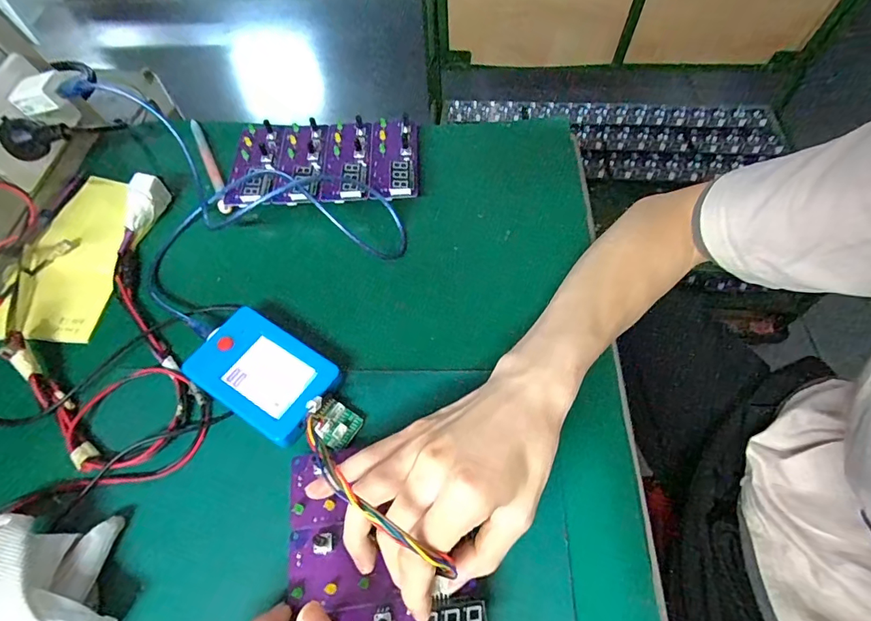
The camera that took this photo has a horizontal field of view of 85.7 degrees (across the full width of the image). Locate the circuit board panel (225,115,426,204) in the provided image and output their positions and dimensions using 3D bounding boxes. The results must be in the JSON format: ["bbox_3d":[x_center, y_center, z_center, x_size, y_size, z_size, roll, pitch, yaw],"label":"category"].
[{"bbox_3d":[-0.112,-0.154,0.475,0.187,0.020,0.112,-2,59,1],"label":"circuit board panel"}]

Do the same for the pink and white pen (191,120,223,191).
[{"bbox_3d":[-0.249,-0.170,0.509,0.011,0.010,0.119,-25,61,-12],"label":"pink and white pen"}]

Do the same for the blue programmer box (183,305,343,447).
[{"bbox_3d":[-0.130,0.048,0.360,0.104,0.024,0.069,28,64,18],"label":"blue programmer box"}]

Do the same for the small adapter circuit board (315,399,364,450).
[{"bbox_3d":[-0.072,0.082,0.341,0.031,0.007,0.029,37,52,2],"label":"small adapter circuit board"}]

